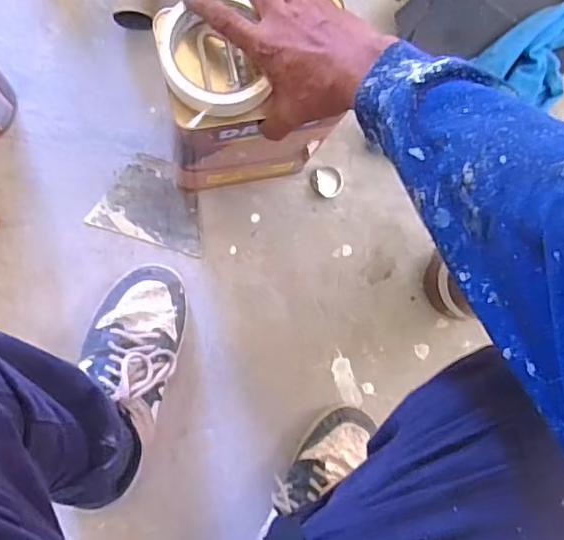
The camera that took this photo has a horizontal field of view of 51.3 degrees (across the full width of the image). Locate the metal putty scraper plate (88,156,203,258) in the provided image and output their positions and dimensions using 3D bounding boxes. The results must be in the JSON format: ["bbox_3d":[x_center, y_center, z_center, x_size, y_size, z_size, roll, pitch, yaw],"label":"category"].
[{"bbox_3d":[-0.158,-0.085,0.733,0.134,0.004,0.102,17,86,-6],"label":"metal putty scraper plate"}]

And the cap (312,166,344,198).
[{"bbox_3d":[0.059,-0.114,0.759,0.041,0.006,0.038,1,86,-10],"label":"cap"}]

